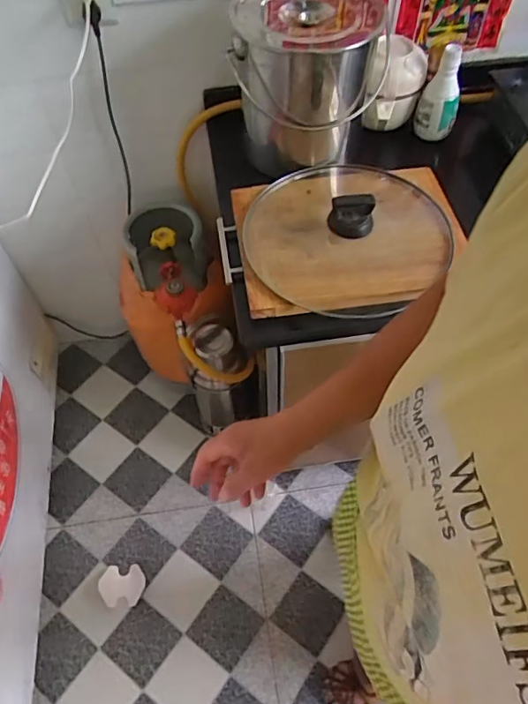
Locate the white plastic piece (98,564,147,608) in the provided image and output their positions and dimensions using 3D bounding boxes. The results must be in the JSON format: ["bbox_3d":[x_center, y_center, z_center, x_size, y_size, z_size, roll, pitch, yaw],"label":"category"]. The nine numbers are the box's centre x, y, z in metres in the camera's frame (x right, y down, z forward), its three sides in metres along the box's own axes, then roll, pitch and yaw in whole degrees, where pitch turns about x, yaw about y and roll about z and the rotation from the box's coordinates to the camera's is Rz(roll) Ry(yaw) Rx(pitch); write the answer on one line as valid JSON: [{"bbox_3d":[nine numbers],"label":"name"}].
[{"bbox_3d":[-0.352,0.579,1.318,0.113,0.007,0.092,-1,58,0],"label":"white plastic piece"}]

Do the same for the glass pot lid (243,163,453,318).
[{"bbox_3d":[0.136,-0.211,0.871,0.321,0.093,0.312,-1,57,1],"label":"glass pot lid"}]

